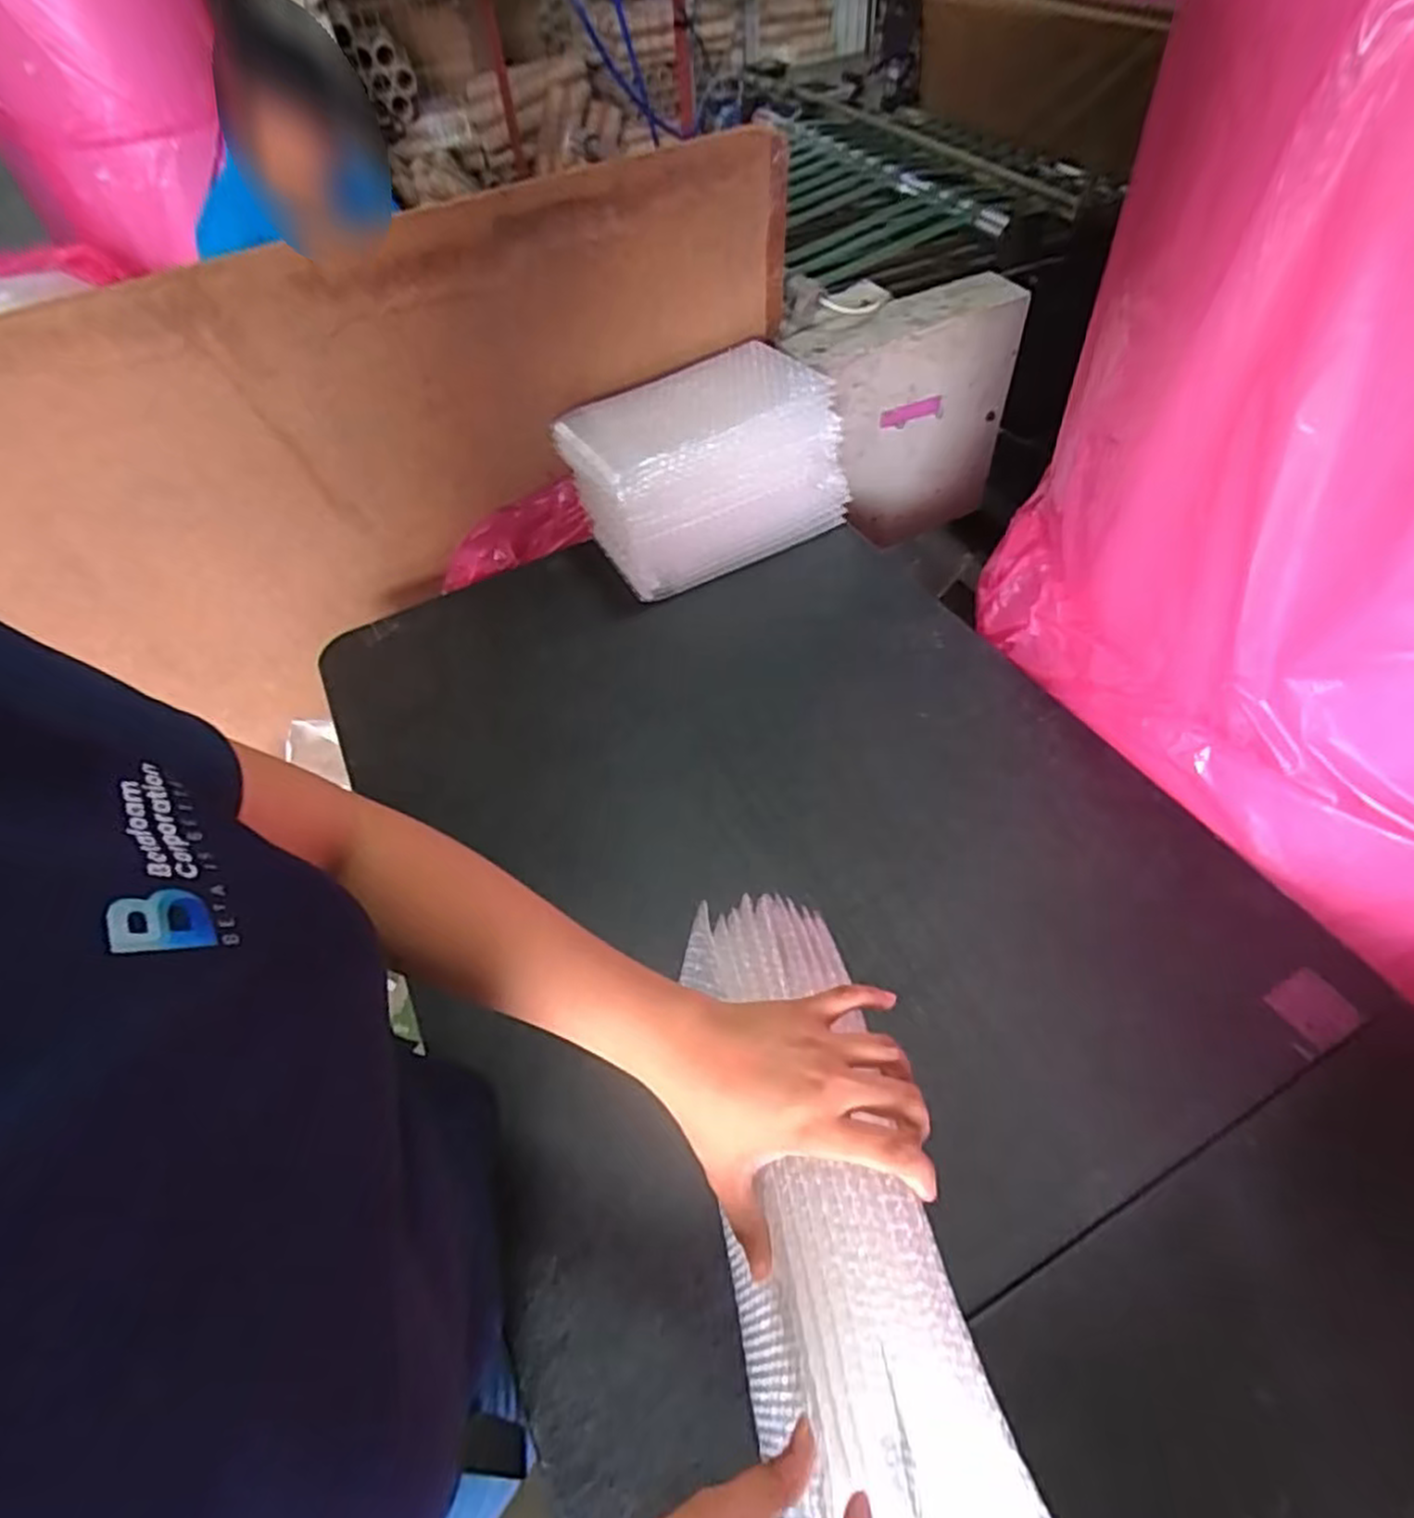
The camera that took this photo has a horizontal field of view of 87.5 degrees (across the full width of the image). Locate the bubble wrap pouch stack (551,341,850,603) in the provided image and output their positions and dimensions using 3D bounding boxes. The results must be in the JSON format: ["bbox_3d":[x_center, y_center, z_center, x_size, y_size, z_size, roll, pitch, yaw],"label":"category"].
[{"bbox_3d":[-0.006,-0.372,0.954,0.314,0.182,0.222,-23,54,-13],"label":"bubble wrap pouch stack"}]

